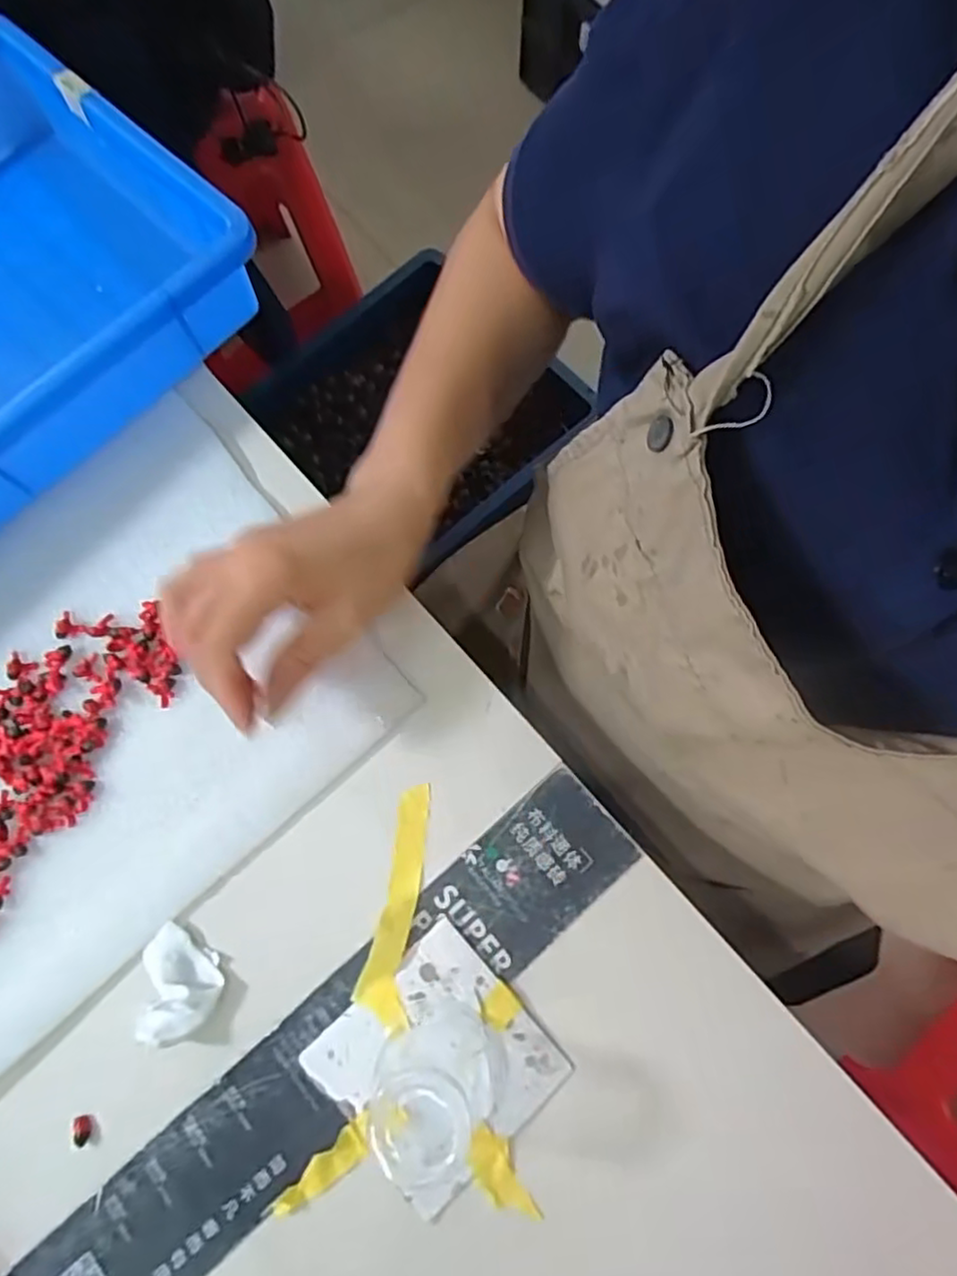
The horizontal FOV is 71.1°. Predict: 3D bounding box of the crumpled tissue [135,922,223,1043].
[{"bbox_3d":[-0.140,0.161,0.317,0.034,0.017,0.047,-6,76,-1],"label":"crumpled tissue"}]

